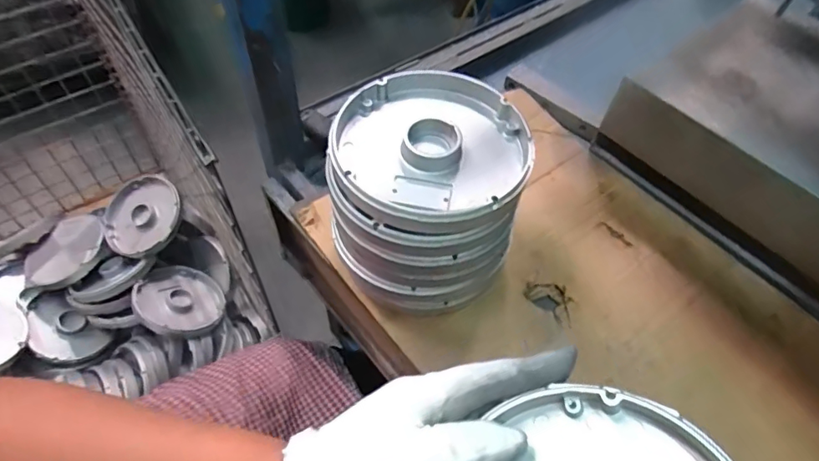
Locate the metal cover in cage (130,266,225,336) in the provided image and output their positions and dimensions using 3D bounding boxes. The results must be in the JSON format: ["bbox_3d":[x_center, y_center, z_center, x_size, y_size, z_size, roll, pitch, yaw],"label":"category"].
[{"bbox_3d":[-0.382,0.115,0.856,0.137,0.022,0.130,9,43,-29],"label":"metal cover in cage"}]

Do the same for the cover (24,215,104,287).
[{"bbox_3d":[-0.575,0.032,0.858,0.123,0.019,0.136,15,63,26],"label":"cover"}]

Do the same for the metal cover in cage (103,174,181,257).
[{"bbox_3d":[-0.443,-0.024,0.861,0.136,0.021,0.140,-23,71,7],"label":"metal cover in cage"}]

